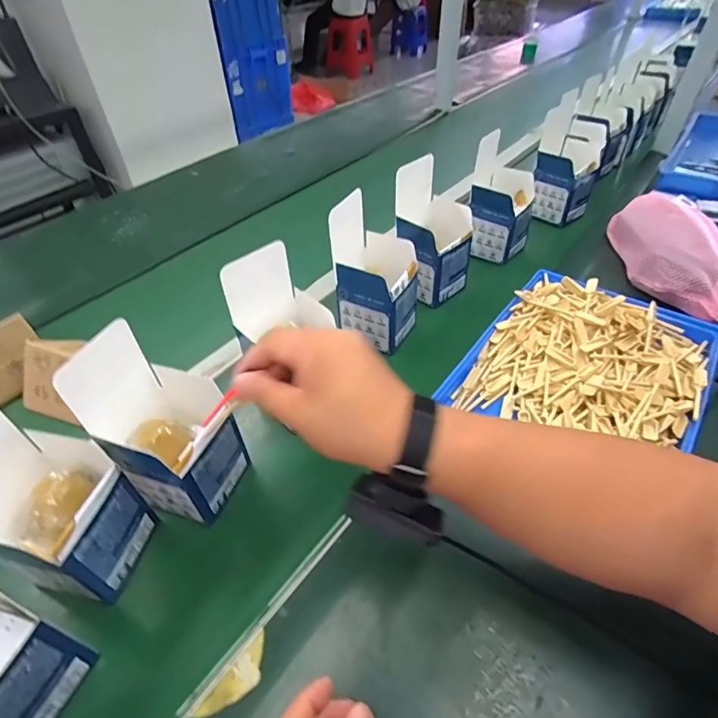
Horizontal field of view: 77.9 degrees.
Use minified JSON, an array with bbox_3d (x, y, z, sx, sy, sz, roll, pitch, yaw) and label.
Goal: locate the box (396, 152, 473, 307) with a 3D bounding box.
[{"bbox_3d":[0.108,-0.173,0.640,0.101,0.185,0.112,26,52,26],"label":"box"}]

